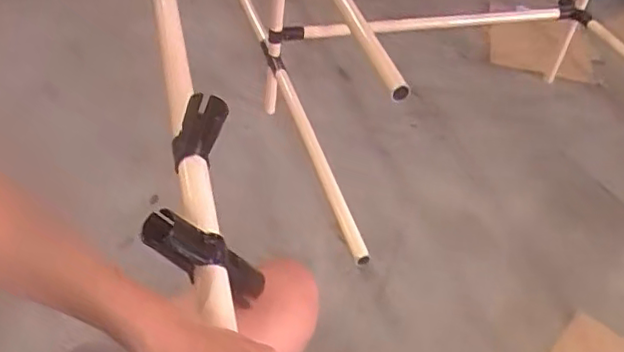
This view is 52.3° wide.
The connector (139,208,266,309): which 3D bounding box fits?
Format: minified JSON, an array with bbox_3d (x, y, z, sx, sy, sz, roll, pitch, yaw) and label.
[{"bbox_3d":[-0.086,0.071,0.530,0.034,0.126,0.031,-35,41,16],"label":"connector"}]

